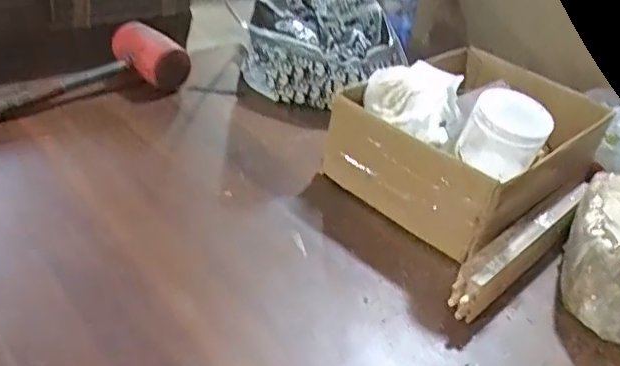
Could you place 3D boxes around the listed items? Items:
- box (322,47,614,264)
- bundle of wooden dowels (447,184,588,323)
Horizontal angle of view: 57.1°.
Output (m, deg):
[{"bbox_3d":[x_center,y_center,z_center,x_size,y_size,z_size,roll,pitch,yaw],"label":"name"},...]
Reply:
[{"bbox_3d":[0.212,-0.062,0.746,0.287,0.193,0.251,-23,45,-34],"label":"box"},{"bbox_3d":[0.249,0.078,0.662,0.257,0.064,0.048,-24,46,-35],"label":"bundle of wooden dowels"}]

